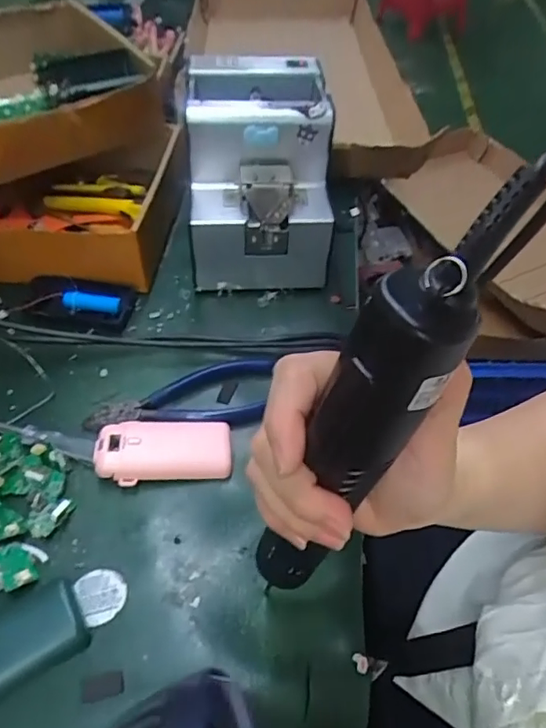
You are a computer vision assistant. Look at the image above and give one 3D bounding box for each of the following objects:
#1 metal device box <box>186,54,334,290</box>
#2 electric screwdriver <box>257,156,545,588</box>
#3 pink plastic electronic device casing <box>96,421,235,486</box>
[{"bbox_3d":[-0.014,-0.177,0.528,0.125,0.151,0.168,-2,49,-3],"label":"metal device box"},{"bbox_3d":[0.037,0.017,0.206,0.035,0.202,0.032,-13,48,-46],"label":"electric screwdriver"},{"bbox_3d":[-0.078,0.062,0.403,0.094,0.021,0.046,-7,49,-8],"label":"pink plastic electronic device casing"}]

